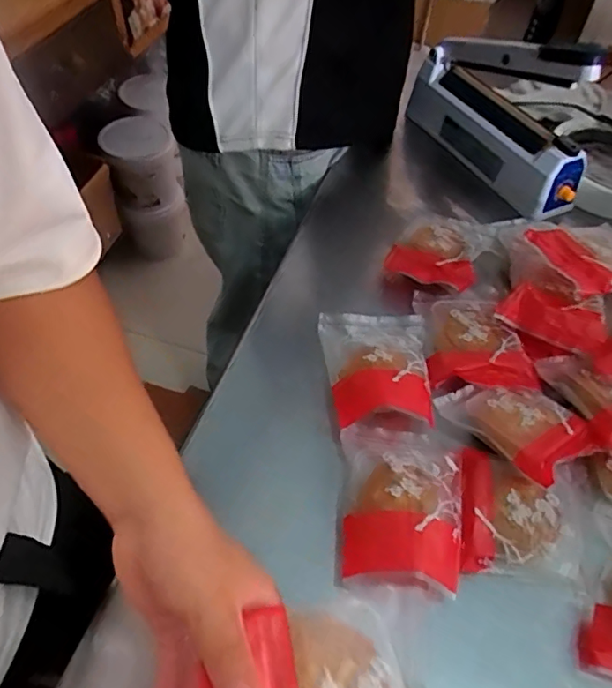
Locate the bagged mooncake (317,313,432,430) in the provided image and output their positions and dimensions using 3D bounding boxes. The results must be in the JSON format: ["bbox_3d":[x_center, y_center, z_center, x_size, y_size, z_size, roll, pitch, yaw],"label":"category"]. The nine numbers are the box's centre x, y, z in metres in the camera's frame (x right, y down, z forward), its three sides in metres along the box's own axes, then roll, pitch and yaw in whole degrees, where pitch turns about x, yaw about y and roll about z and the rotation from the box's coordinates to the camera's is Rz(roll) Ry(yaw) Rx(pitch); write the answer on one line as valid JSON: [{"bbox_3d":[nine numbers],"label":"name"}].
[{"bbox_3d":[0.065,0.015,0.511,0.103,0.030,0.130,4,53,0],"label":"bagged mooncake"}]

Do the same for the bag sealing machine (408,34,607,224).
[{"bbox_3d":[0.246,-0.311,0.676,0.058,0.175,0.259,-28,59,-22],"label":"bag sealing machine"}]

